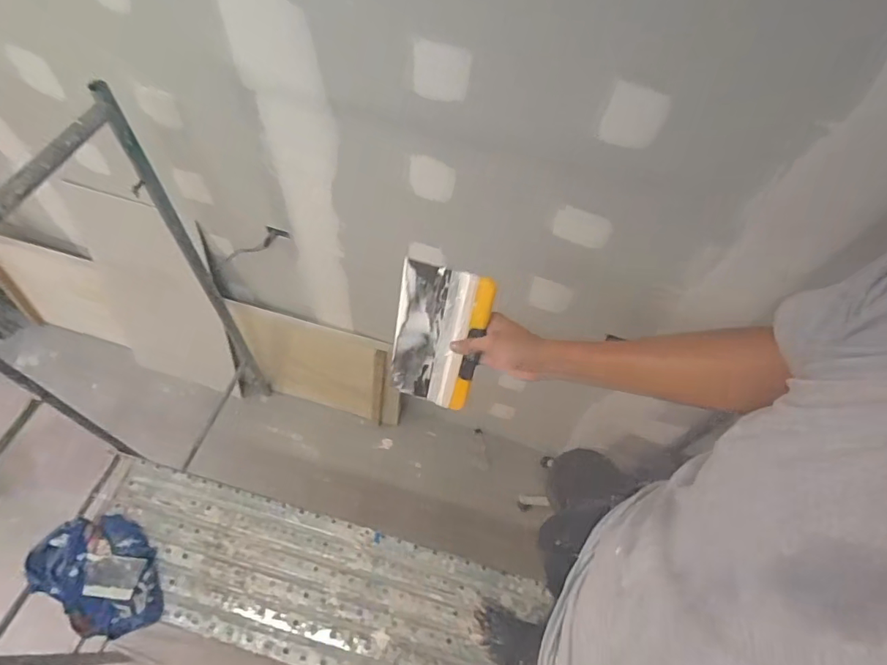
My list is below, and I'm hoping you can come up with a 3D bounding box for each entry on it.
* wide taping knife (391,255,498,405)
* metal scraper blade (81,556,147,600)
[{"bbox_3d":[-0.009,0.010,0.697,0.121,0.231,0.014,20,39,11],"label":"wide taping knife"},{"bbox_3d":[-0.885,0.656,1.359,0.121,0.005,0.104,16,64,-14],"label":"metal scraper blade"}]

